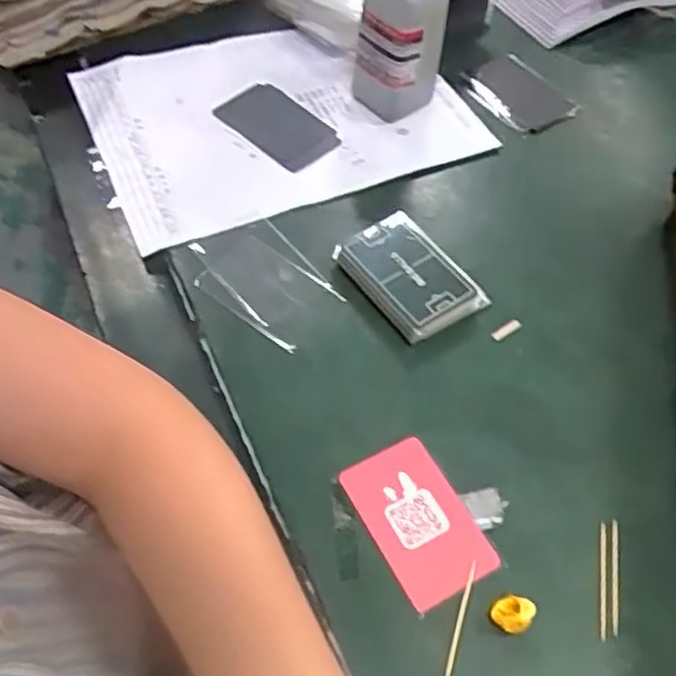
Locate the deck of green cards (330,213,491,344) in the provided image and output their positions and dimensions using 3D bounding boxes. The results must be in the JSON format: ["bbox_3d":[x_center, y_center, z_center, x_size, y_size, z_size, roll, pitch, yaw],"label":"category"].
[{"bbox_3d":[0.046,-0.043,0.474,0.063,0.026,0.095,-30,62,-22],"label":"deck of green cards"}]

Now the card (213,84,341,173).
[{"bbox_3d":[-0.047,-0.174,0.564,0.101,0.005,0.063,38,57,20],"label":"card"}]

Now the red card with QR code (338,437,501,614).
[{"bbox_3d":[0.044,0.099,0.382,0.053,0.004,0.084,-23,61,-19],"label":"red card with QR code"}]

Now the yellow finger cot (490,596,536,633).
[{"bbox_3d":[0.088,0.139,0.351,0.018,0.012,0.018,2,56,-2],"label":"yellow finger cot"}]

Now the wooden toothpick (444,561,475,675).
[{"bbox_3d":[0.062,0.143,0.352,0.004,0.006,0.060,18,54,9],"label":"wooden toothpick"}]

